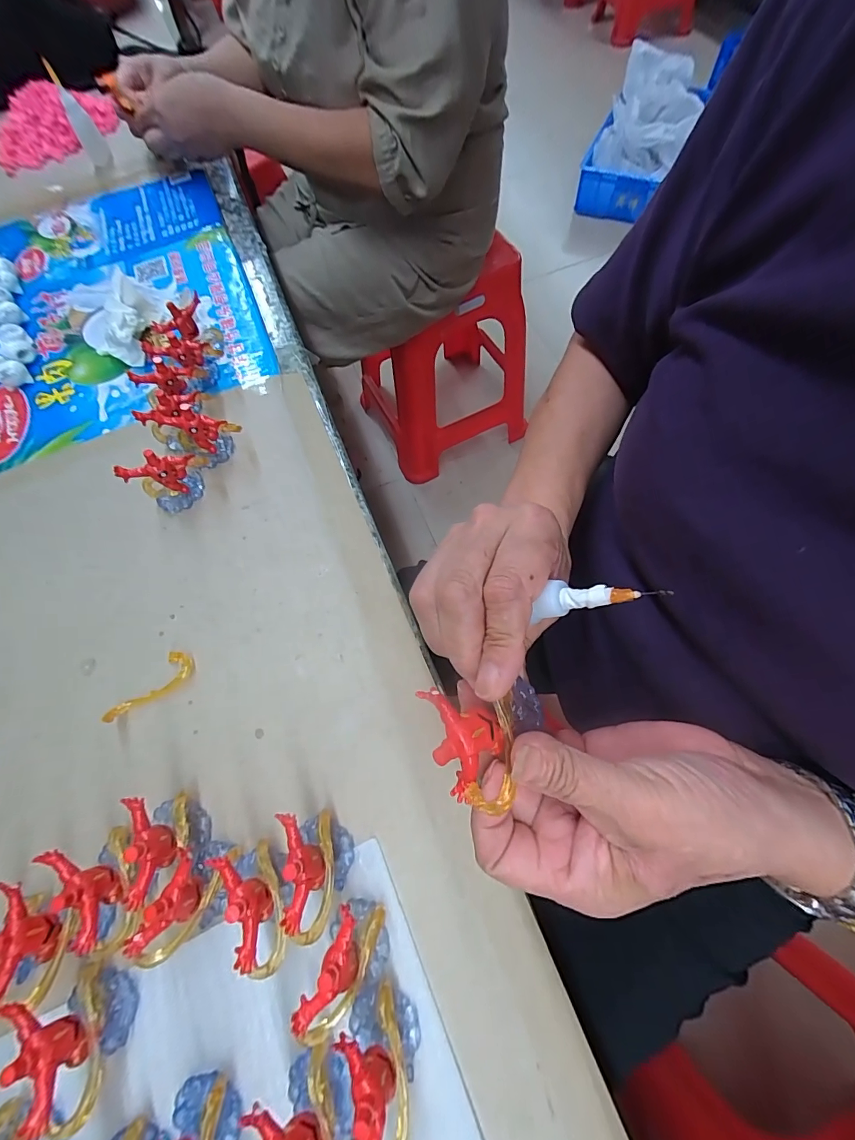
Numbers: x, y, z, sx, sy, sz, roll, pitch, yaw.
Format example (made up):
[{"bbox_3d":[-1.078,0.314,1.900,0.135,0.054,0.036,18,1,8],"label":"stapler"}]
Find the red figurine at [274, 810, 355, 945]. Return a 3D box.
[{"bbox_3d":[-0.059,0.154,0.221,0.030,0.050,0.054,-21,67,-7],"label":"red figurine"}]

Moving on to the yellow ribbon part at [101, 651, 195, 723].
[{"bbox_3d":[-0.184,0.075,0.279,0.056,0.016,0.021,-39,71,-13],"label":"yellow ribbon part"}]

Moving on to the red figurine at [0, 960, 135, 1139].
[{"bbox_3d":[-0.165,0.221,0.197,0.024,0.046,0.053,-24,68,-8],"label":"red figurine"}]

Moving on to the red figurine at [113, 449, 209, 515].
[{"bbox_3d":[-0.197,-0.074,0.324,0.054,0.049,0.026,-34,69,-12],"label":"red figurine"}]

